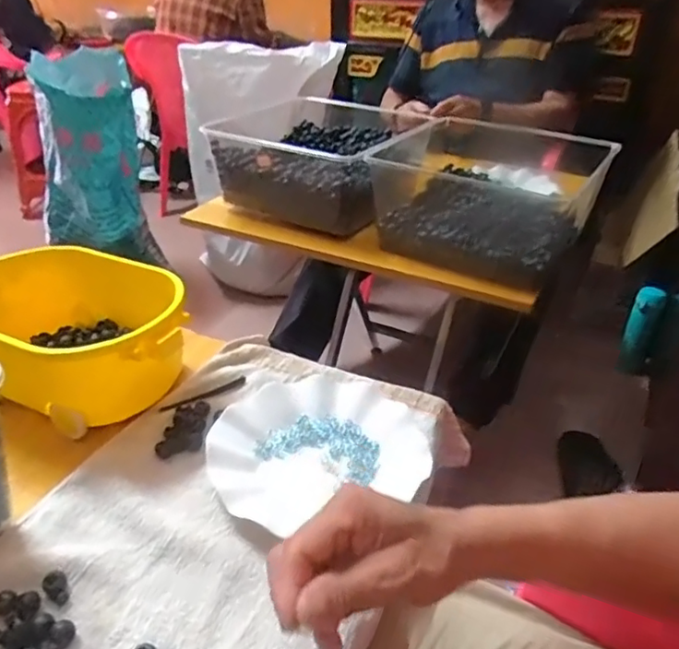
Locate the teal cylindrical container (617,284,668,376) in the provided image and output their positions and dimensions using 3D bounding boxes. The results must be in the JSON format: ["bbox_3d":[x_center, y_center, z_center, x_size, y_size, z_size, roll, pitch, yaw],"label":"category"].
[{"bbox_3d":[0.633,0.013,1.253,0.061,0.192,0.058,18,0,26],"label":"teal cylindrical container"}]

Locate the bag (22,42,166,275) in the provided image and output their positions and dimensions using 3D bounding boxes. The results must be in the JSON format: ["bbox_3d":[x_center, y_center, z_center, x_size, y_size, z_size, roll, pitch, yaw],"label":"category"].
[{"bbox_3d":[-0.655,-0.405,1.601,0.284,0.545,0.297,-12,33,-23],"label":"bag"}]

